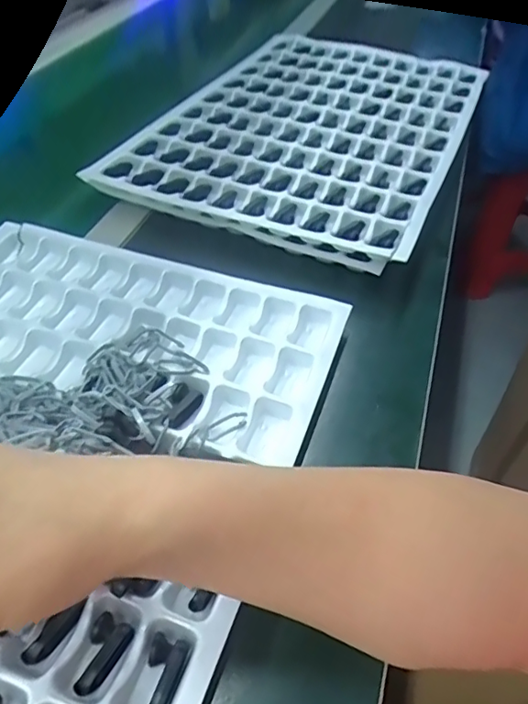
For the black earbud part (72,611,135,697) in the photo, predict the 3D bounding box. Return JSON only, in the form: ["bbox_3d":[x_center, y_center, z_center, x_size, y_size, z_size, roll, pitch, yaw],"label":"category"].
[{"bbox_3d":[-0.082,0.149,0.272,0.019,0.011,0.035,24,51,21],"label":"black earbud part"}]

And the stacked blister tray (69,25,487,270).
[{"bbox_3d":[0.063,-0.275,0.658,0.336,0.034,0.475,19,49,16],"label":"stacked blister tray"}]

